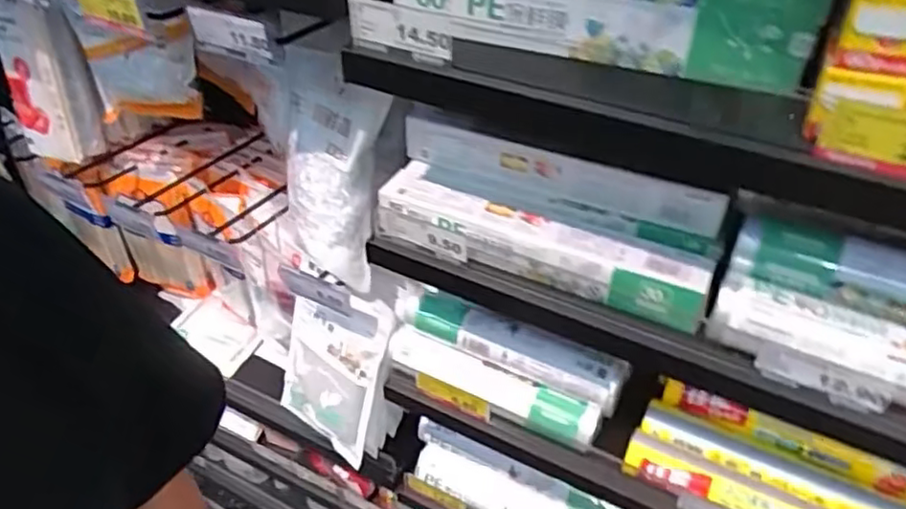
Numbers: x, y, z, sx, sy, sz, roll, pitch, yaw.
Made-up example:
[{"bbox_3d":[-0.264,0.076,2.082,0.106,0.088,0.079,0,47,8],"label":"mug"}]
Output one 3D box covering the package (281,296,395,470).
[{"bbox_3d":[-0.163,0.145,0.877,0.156,0.247,0.015,31,31,27],"label":"package"}]

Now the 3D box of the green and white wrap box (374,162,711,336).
[{"bbox_3d":[0.079,-0.014,0.616,0.308,0.042,0.074,19,44,21],"label":"green and white wrap box"}]

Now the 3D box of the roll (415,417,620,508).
[{"bbox_3d":[0.084,0.327,0.896,0.301,0.075,0.058,19,44,21],"label":"roll"}]

